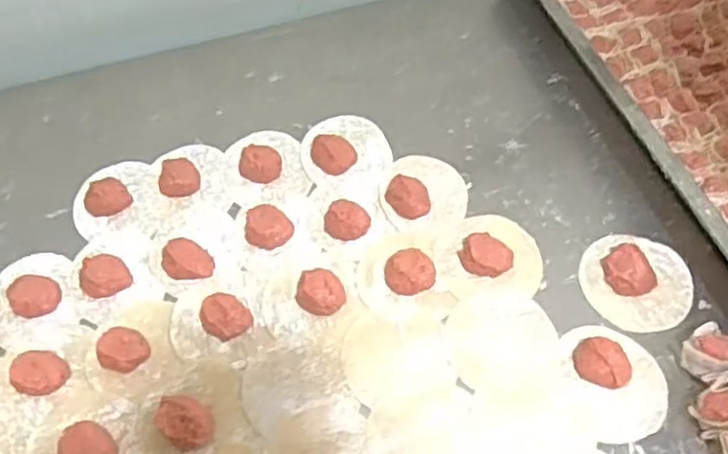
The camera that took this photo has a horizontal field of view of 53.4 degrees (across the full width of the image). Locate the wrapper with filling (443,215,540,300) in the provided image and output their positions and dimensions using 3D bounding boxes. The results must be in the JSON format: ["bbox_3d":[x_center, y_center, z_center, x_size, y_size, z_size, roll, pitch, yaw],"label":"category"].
[{"bbox_3d":[0.103,0.018,0.569,0.072,0.016,0.075,-1,56,-1],"label":"wrapper with filling"}]

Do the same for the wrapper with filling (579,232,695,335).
[{"bbox_3d":[0.212,0.036,0.555,0.083,0.020,0.082,0,56,0],"label":"wrapper with filling"}]

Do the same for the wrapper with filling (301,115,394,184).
[{"bbox_3d":[-0.015,-0.073,0.633,0.076,0.016,0.075,1,56,1],"label":"wrapper with filling"}]

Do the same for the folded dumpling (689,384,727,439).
[{"bbox_3d":[0.241,0.124,0.485,0.031,0.035,0.033,-24,59,-15],"label":"folded dumpling"}]

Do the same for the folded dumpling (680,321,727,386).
[{"bbox_3d":[0.245,0.091,0.509,0.033,0.028,0.039,-26,60,-16],"label":"folded dumpling"}]

